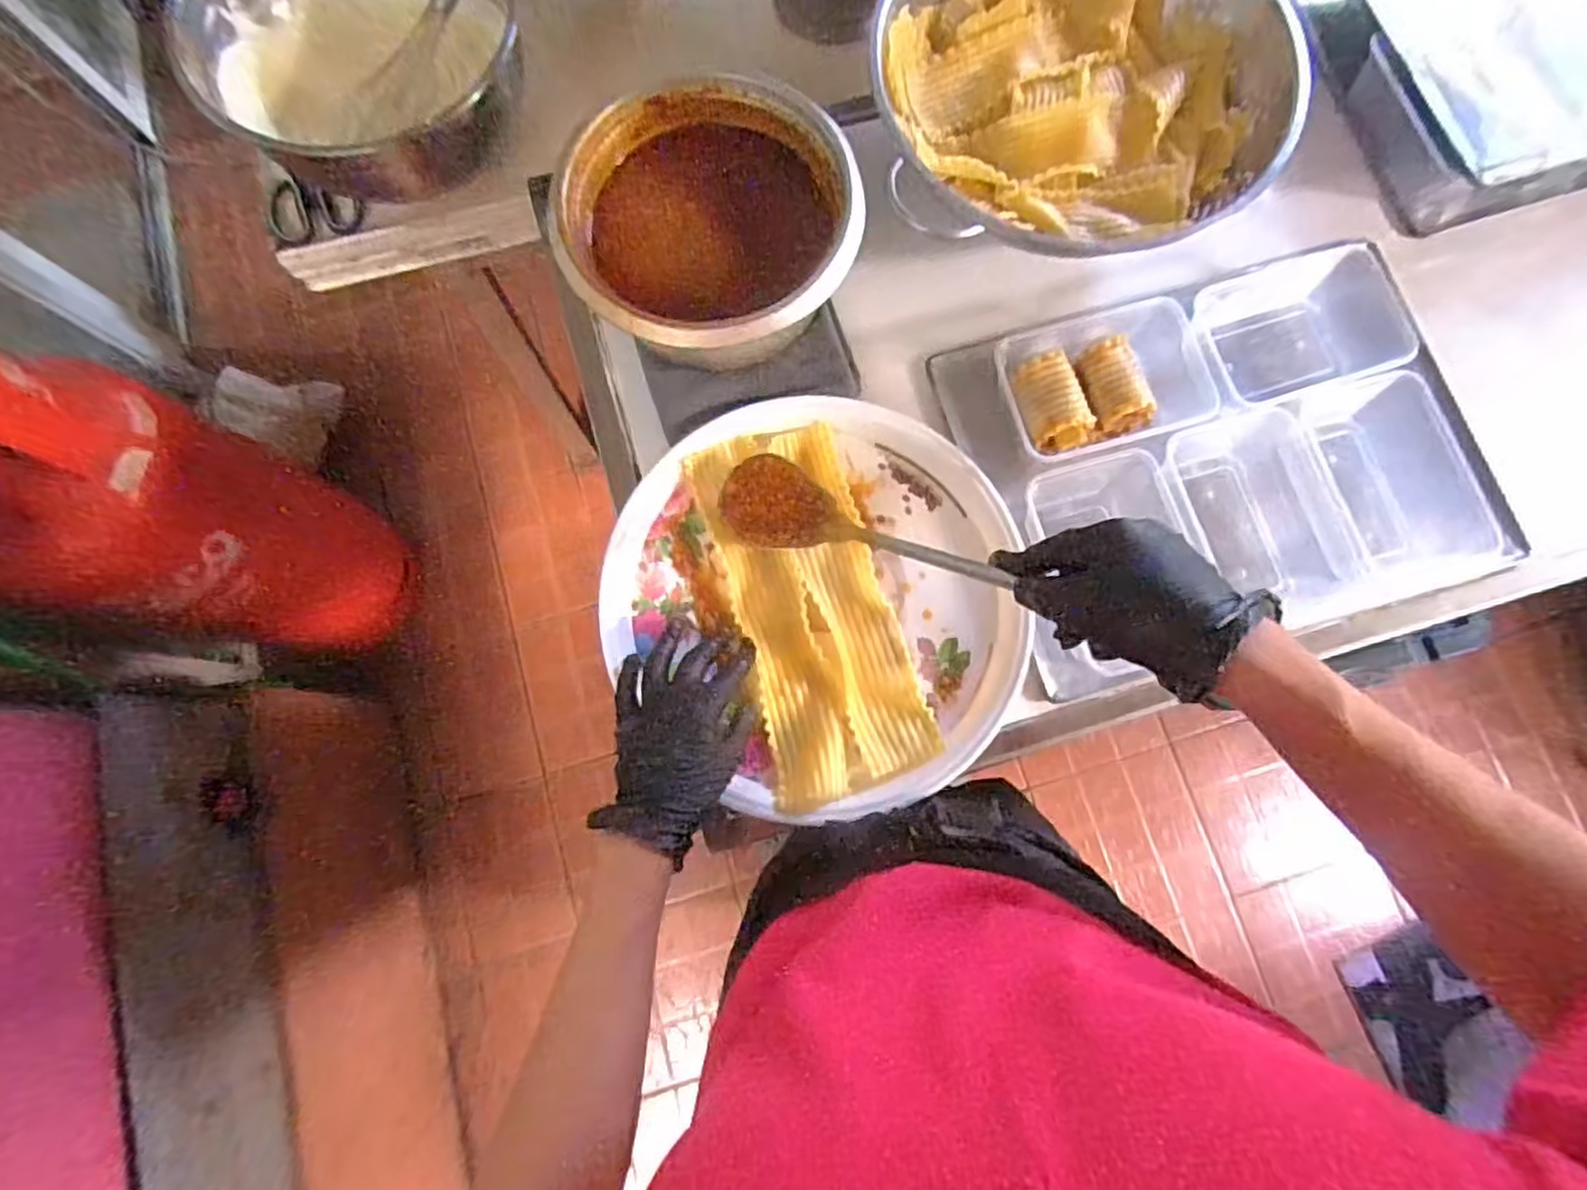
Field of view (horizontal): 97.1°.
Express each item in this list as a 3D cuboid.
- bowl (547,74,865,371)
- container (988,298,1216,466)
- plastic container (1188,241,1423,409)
[{"bbox_3d":[-0.068,-0.294,0.581,0.227,0.092,0.211,0,79,0],"label":"bowl"},{"bbox_3d":[0.271,-0.192,0.628,0.181,0.047,0.128,-17,80,-3],"label":"container"},{"bbox_3d":[0.449,-0.241,0.657,0.182,0.085,0.136,-16,80,-3],"label":"plastic container"}]

